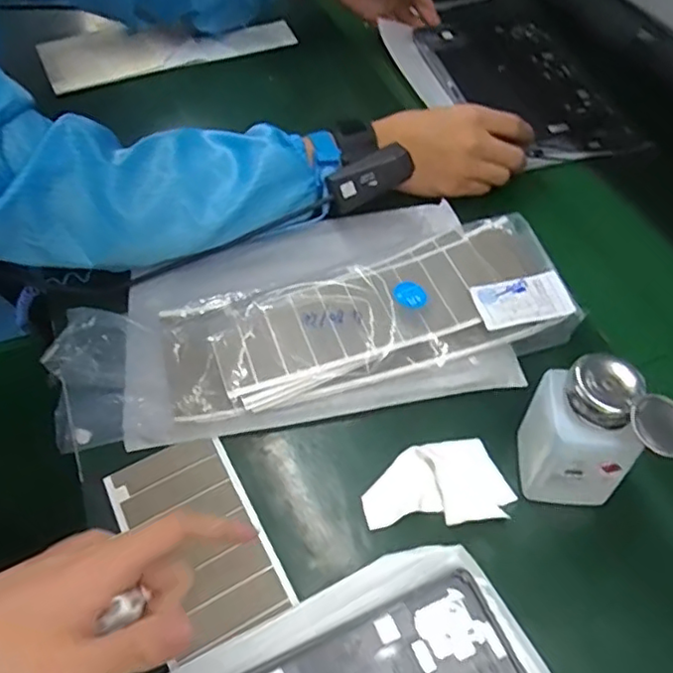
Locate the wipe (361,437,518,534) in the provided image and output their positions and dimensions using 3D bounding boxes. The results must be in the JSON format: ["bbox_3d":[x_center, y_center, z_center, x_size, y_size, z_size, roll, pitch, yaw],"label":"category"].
[{"bbox_3d":[0.064,0.094,0.405,0.093,0.005,0.054,-6,53,-2],"label":"wipe"}]

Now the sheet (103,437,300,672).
[{"bbox_3d":[-0.088,0.125,0.392,0.077,0.006,0.130,-26,57,-14],"label":"sheet"}]

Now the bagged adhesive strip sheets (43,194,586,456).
[{"bbox_3d":[-0.021,-0.027,0.477,0.370,0.042,0.199,-14,54,-8],"label":"bagged adhesive strip sheets"}]

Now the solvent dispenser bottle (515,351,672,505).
[{"bbox_3d":[0.150,0.059,0.368,0.071,0.102,0.052,10,54,9],"label":"solvent dispenser bottle"}]

